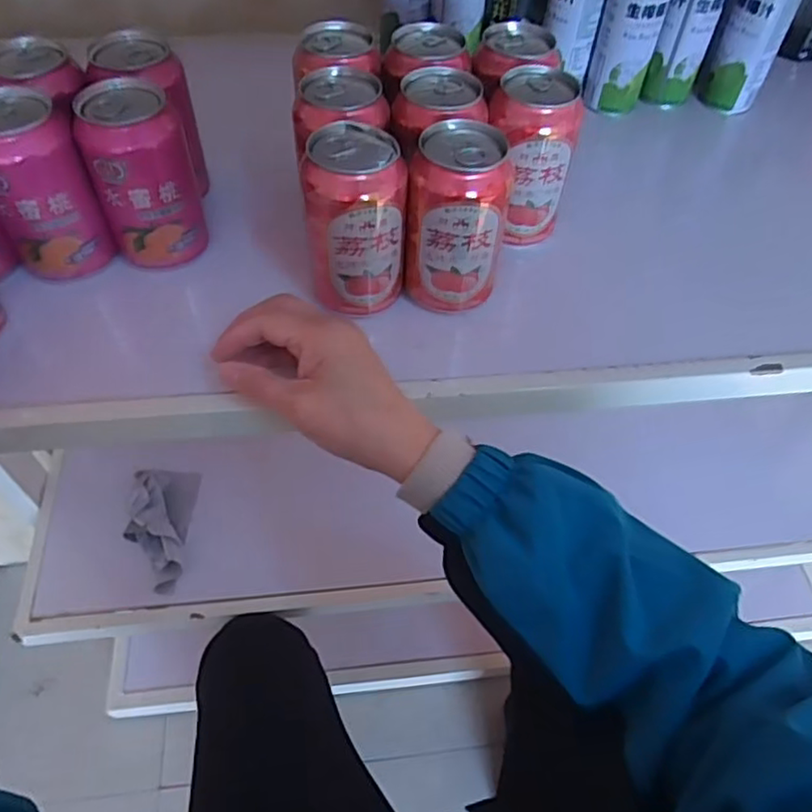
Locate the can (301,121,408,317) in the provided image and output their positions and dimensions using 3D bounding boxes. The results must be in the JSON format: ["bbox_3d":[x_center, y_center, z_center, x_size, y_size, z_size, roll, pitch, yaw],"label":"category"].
[{"bbox_3d":[-0.031,-0.114,0.419,0.062,0.110,0.058,1,54,-2],"label":"can"}]

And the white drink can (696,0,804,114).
[{"bbox_3d":[0.322,-0.348,0.602,0.057,0.130,0.049,23,56,13],"label":"white drink can"}]

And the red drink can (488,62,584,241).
[{"bbox_3d":[0.086,-0.177,0.469,0.054,0.108,0.055,1,54,-2],"label":"red drink can"}]

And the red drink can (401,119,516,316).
[{"bbox_3d":[0.033,-0.120,0.424,0.063,0.104,0.056,6,54,2],"label":"red drink can"}]

